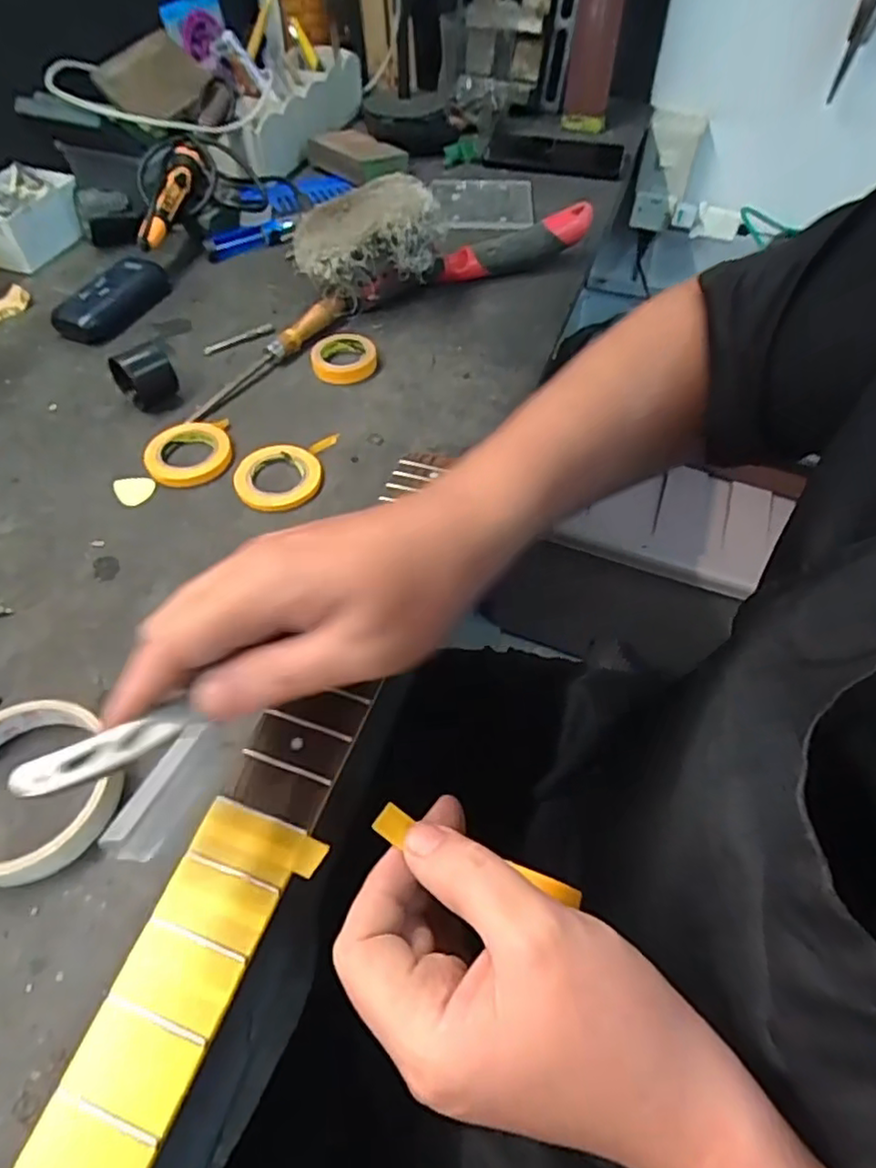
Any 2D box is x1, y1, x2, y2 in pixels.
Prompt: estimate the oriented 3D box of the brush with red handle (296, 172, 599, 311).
[{"bbox_3d":[0.008,-0.317,0.579,0.267,0.085,0.082,-25,57,-17],"label":"brush with red handle"}]

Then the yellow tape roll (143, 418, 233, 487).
[{"bbox_3d":[-0.181,-0.097,0.465,0.060,0.011,0.060,0,53,0],"label":"yellow tape roll"}]

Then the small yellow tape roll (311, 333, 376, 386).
[{"bbox_3d":[-0.077,-0.185,0.525,0.052,0.014,0.052,0,53,0],"label":"small yellow tape roll"}]

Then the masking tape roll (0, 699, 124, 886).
[{"bbox_3d":[-0.203,0.100,0.316,0.082,0.019,0.084,0,53,0],"label":"masking tape roll"}]

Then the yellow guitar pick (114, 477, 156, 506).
[{"bbox_3d":[-0.212,-0.065,0.446,0.027,0.004,0.023,-6,65,-9],"label":"yellow guitar pick"}]

